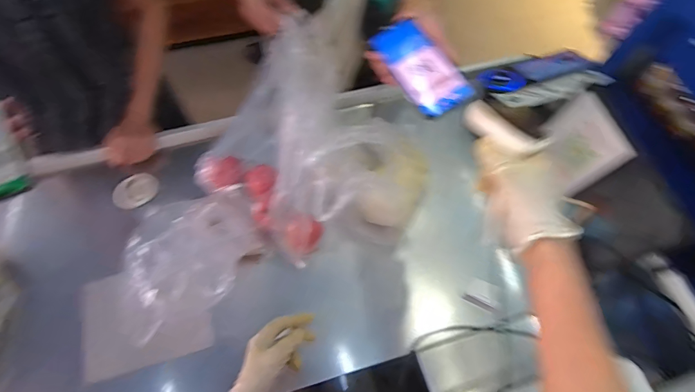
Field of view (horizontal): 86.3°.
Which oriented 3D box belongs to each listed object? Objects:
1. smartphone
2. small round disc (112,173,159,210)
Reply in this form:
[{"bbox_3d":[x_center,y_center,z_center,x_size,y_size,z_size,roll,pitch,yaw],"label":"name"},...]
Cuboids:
[{"bbox_3d":[0.107,-0.191,0.545,0.079,0.013,0.162,-34,74,-1],"label":"smartphone"},{"bbox_3d":[-0.423,-0.010,0.745,0.070,0.013,0.084,30,68,10],"label":"small round disc"}]

